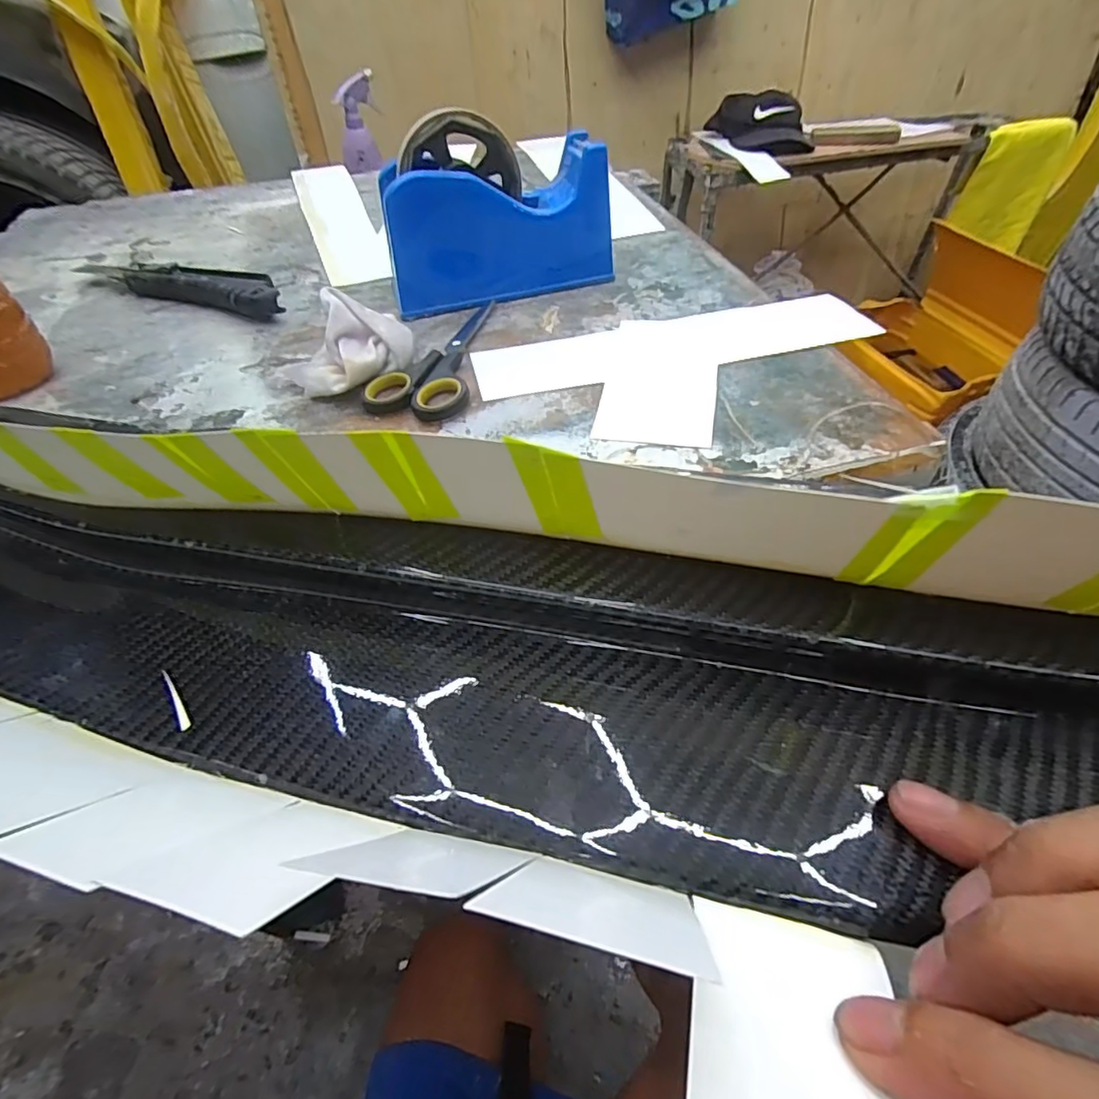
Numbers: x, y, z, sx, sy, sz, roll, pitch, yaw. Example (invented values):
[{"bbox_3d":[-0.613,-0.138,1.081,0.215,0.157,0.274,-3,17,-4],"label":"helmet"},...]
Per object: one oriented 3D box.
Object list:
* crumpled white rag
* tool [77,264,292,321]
[{"bbox_3d":[-0.120,-0.121,0.334,0.054,0.041,0.067,33,57,28],"label":"crumpled white rag"},{"bbox_3d":[-0.284,-0.206,0.433,0.207,0.023,0.033,15,51,16],"label":"tool"}]

